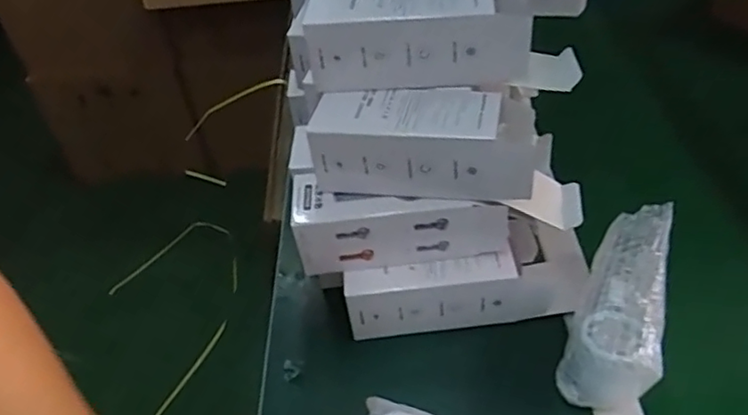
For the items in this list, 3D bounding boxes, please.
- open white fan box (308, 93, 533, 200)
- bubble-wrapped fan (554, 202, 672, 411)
[{"bbox_3d":[0.043,-0.057,0.564,0.192,0.072,0.074,2,42,10],"label":"open white fan box"},{"bbox_3d":[0.227,0.077,0.569,0.081,0.076,0.202,14,61,22],"label":"bubble-wrapped fan"}]

